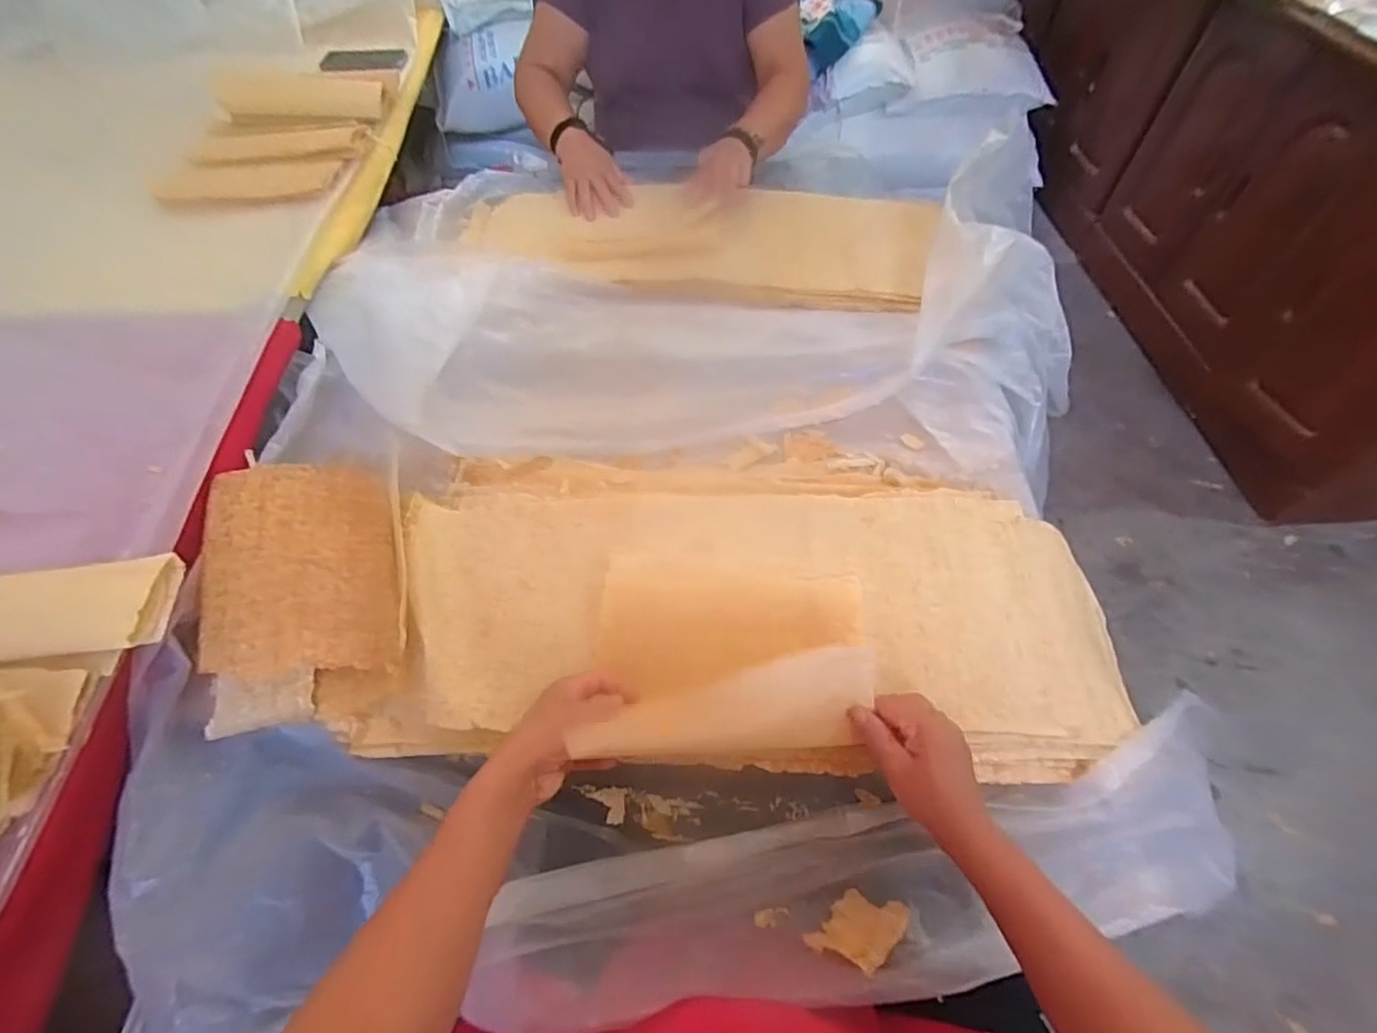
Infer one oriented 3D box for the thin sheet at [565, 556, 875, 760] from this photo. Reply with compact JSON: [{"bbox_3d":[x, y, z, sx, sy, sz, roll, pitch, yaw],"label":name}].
[{"bbox_3d":[0.036,0.123,0.558,0.255,0.094,0.205,4,57,5],"label":"thin sheet"}]

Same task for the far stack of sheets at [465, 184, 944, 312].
[{"bbox_3d":[-0.002,-0.439,0.972,0.752,0.068,0.248,10,57,9],"label":"far stack of sheets"}]

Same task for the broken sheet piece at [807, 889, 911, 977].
[{"bbox_3d":[0.138,0.330,0.489,0.078,0.006,0.051,-23,32,-36],"label":"broken sheet piece"}]

